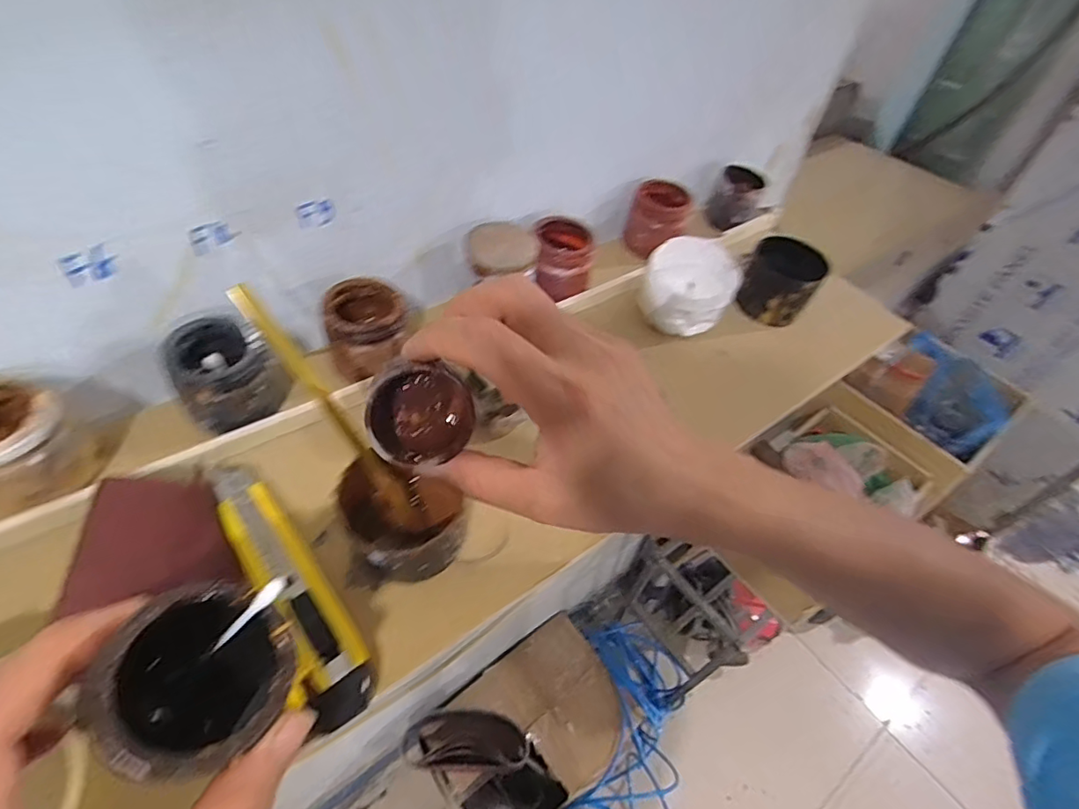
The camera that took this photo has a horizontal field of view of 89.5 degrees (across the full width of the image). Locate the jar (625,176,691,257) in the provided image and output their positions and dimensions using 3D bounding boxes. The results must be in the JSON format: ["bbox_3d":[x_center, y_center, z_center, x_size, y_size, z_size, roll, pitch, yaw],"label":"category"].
[{"bbox_3d":[0.112,-0.175,0.514,0.056,0.048,0.052,16,48,8],"label":"jar"}]

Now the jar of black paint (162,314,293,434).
[{"bbox_3d":[-0.192,-0.021,0.334,0.055,0.059,0.051,3,48,-4],"label":"jar of black paint"}]

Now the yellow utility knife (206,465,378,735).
[{"bbox_3d":[-0.135,0.091,0.292,0.038,0.015,0.161,-24,55,-26],"label":"yellow utility knife"}]

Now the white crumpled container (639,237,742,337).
[{"bbox_3d":[0.123,-0.097,0.447,0.074,0.068,0.072,20,49,11],"label":"white crumpled container"}]

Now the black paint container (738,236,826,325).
[{"bbox_3d":[0.214,-0.109,0.483,0.058,0.055,0.055,34,53,23],"label":"black paint container"}]

